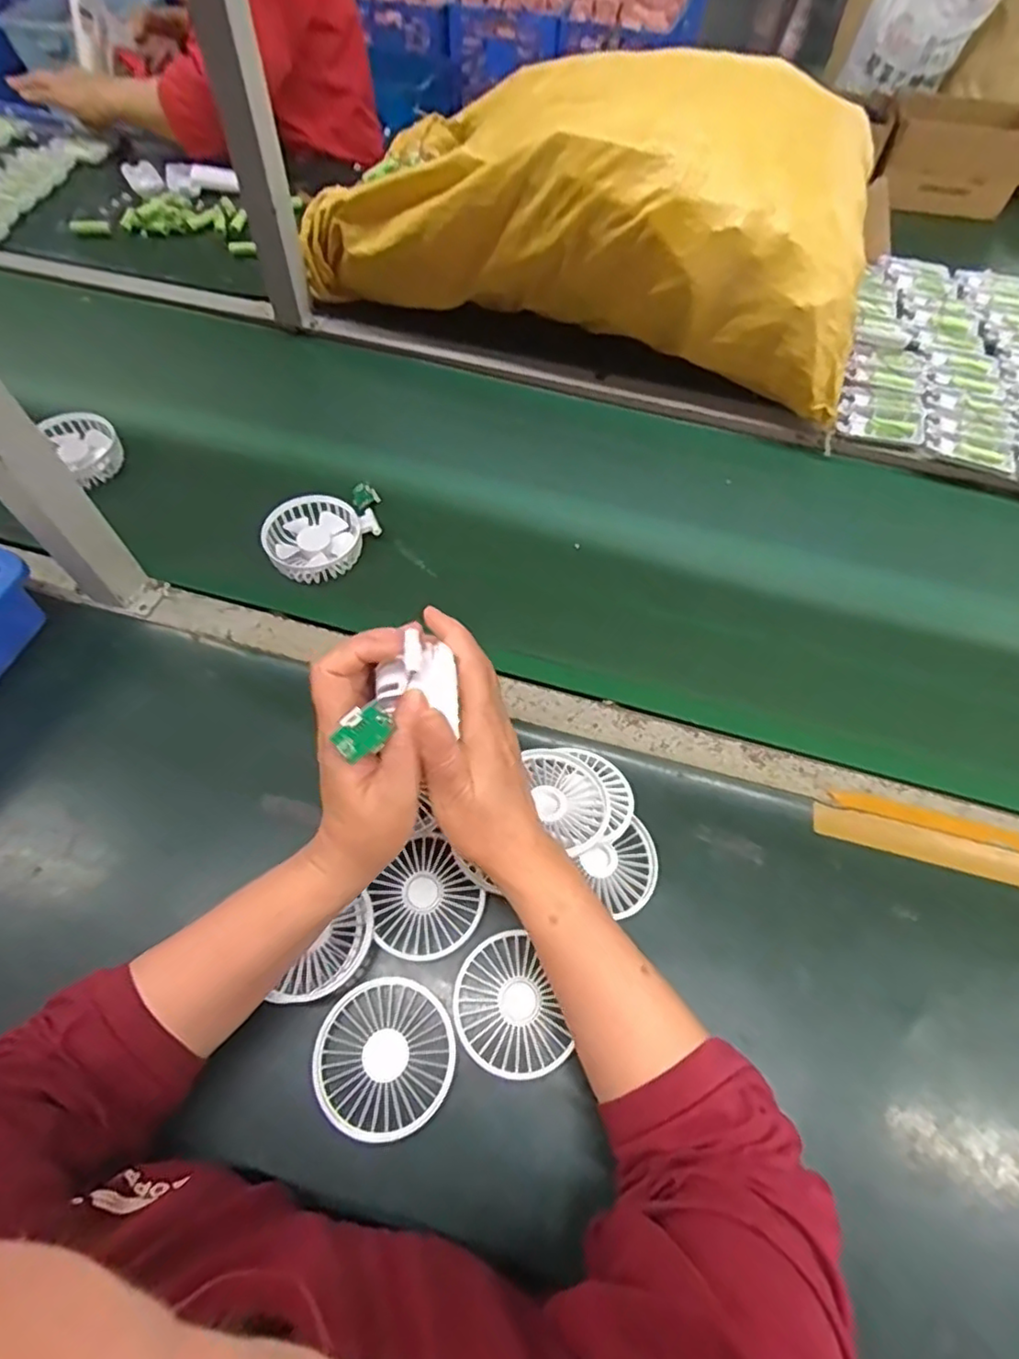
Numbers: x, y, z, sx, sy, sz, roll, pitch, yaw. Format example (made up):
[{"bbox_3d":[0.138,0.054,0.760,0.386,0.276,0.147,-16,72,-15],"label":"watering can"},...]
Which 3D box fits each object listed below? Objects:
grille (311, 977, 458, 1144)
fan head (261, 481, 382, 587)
[{"bbox_3d":[-0.081,0.246,0.412,0.087,0.020,0.086,0,60,-1],"label":"grille"},{"bbox_3d":[-0.172,-0.143,0.606,0.124,0.027,0.085,-33,66,-18],"label":"fan head"}]

